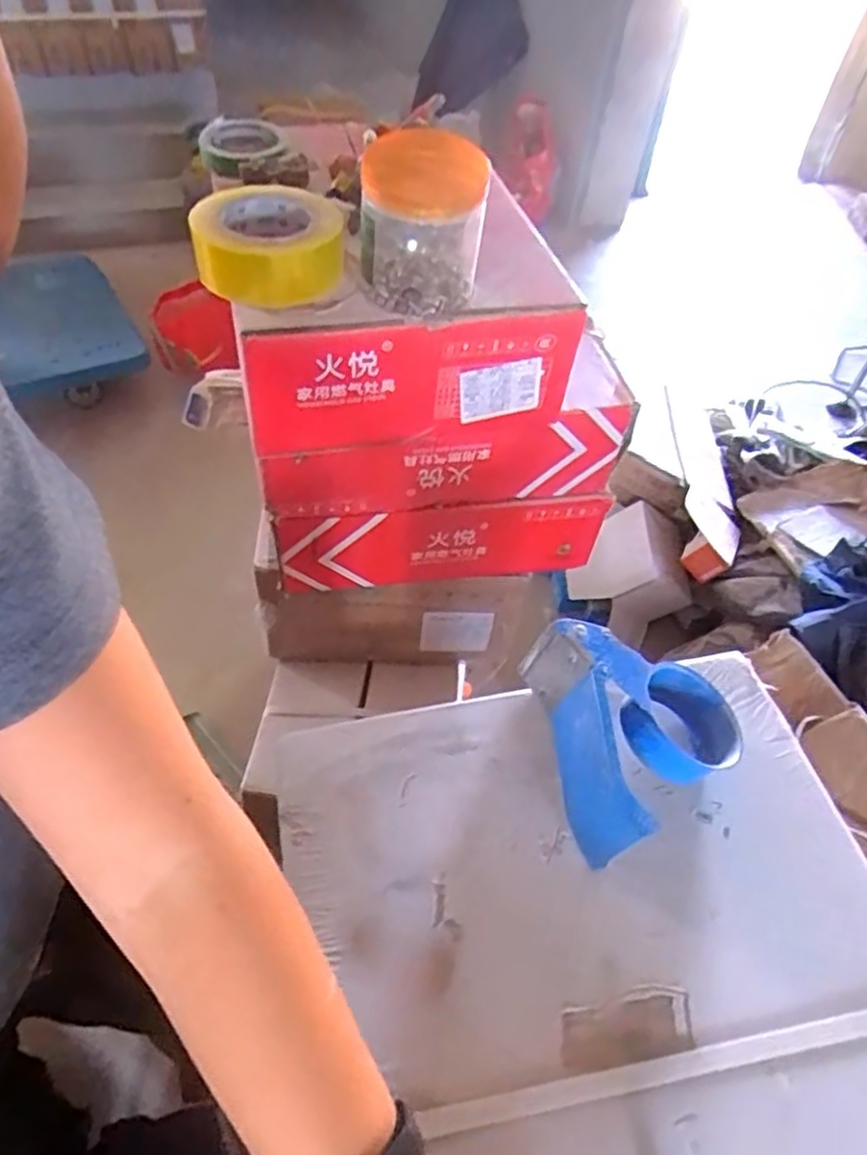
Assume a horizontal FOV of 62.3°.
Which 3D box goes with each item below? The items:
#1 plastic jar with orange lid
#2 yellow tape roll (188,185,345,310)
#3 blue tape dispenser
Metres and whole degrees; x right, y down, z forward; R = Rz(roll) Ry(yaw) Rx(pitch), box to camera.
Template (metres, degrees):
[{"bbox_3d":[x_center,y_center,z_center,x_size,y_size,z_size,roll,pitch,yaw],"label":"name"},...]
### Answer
[{"bbox_3d":[-0.010,-0.291,0.594,0.095,0.117,0.117,6,50,-1],"label":"plastic jar with orange lid"},{"bbox_3d":[-0.142,-0.293,0.627,0.125,0.046,0.146,0,50,-6],"label":"yellow tape roll"},{"bbox_3d":[0.146,0.100,0.484,0.131,0.072,0.142,-8,51,-12],"label":"blue tape dispenser"}]

